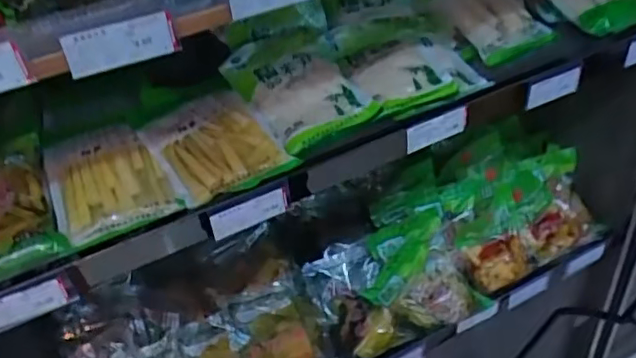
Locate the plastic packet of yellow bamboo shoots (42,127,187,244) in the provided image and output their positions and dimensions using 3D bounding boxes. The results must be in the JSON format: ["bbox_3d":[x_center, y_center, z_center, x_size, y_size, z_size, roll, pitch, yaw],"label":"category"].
[{"bbox_3d":[-0.255,-0.003,0.703,0.133,0.041,0.167,-20,40,-16],"label":"plastic packet of yellow bamboo shoots"}]

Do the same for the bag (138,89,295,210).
[{"bbox_3d":[-0.123,-0.048,0.718,0.143,0.037,0.178,-25,41,-22],"label":"bag"}]

